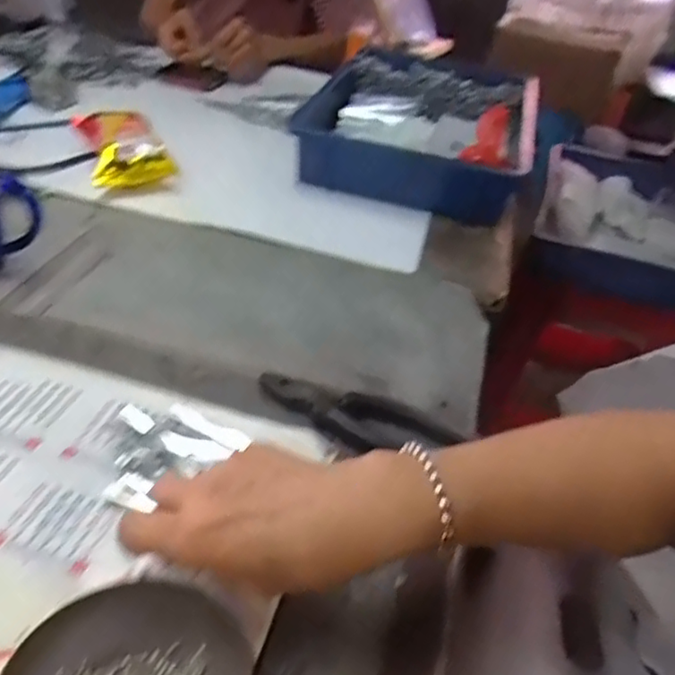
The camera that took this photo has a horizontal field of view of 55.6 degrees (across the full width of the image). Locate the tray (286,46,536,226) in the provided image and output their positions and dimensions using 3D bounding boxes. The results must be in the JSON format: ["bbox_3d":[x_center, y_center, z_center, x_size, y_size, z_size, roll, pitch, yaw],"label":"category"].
[{"bbox_3d":[0.137,-0.334,0.975,0.311,0.088,0.456,15,38,7],"label":"tray"}]

